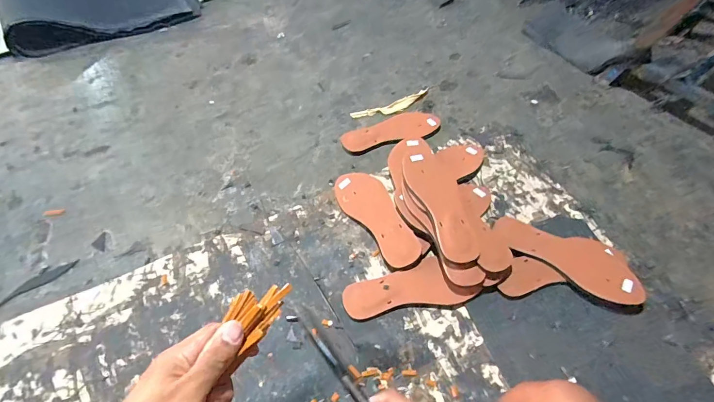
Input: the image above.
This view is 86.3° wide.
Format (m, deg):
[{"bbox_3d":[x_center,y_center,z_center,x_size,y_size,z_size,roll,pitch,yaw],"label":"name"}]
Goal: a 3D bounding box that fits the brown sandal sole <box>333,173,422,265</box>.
[{"bbox_3d":[0.036,0.028,0.747,0.087,0.008,0.240,-34,57,0],"label":"brown sandal sole"}]

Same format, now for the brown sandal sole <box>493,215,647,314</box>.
[{"bbox_3d":[0.389,0.096,0.692,0.263,0.015,0.115,34,63,16],"label":"brown sandal sole"}]

